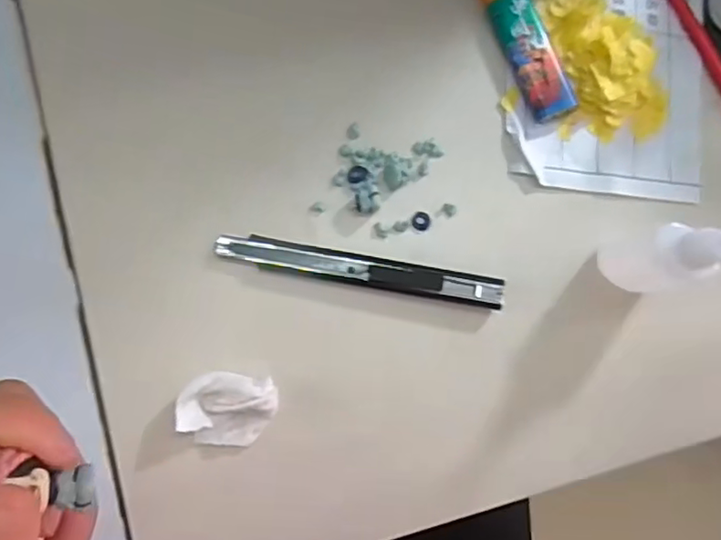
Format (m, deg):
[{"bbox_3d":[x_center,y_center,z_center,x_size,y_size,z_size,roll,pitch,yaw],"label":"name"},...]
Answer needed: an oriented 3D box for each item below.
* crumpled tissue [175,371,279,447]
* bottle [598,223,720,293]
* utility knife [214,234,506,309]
[{"bbox_3d":[-0.058,0.061,0.266,0.041,0.010,0.031,6,83,-7],"label":"crumpled tissue"},{"bbox_3d":[0.140,-0.004,0.268,0.030,0.082,0.027,1,83,-7],"label":"bottle"},{"bbox_3d":[0.002,0.000,0.284,0.133,0.010,0.015,10,82,-6],"label":"utility knife"}]

